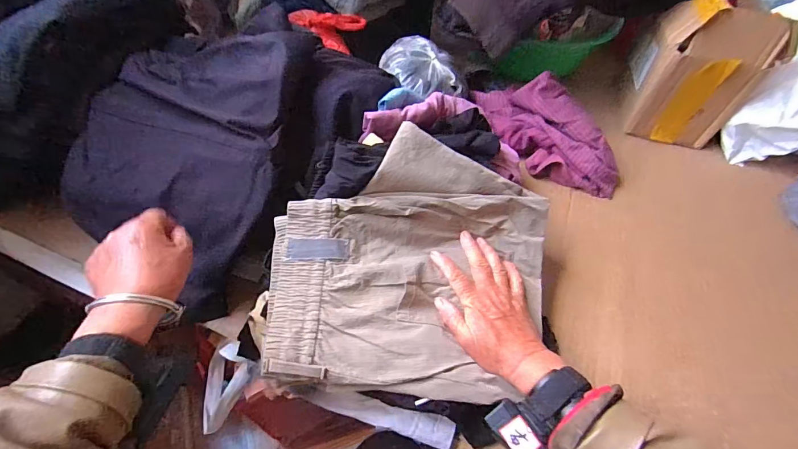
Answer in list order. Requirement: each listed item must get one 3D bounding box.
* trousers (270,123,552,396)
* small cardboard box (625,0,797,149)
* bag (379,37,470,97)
[{"bbox_3d":[0.020,0.037,0.421,0.300,0.077,0.264,7,68,-3],"label":"trousers"},{"bbox_3d":[0.505,-0.270,0.683,0.169,0.222,0.151,14,52,7],"label":"small cardboard box"},{"bbox_3d":[0.039,-0.266,0.661,0.136,0.058,0.141,-21,56,-19],"label":"bag"}]

